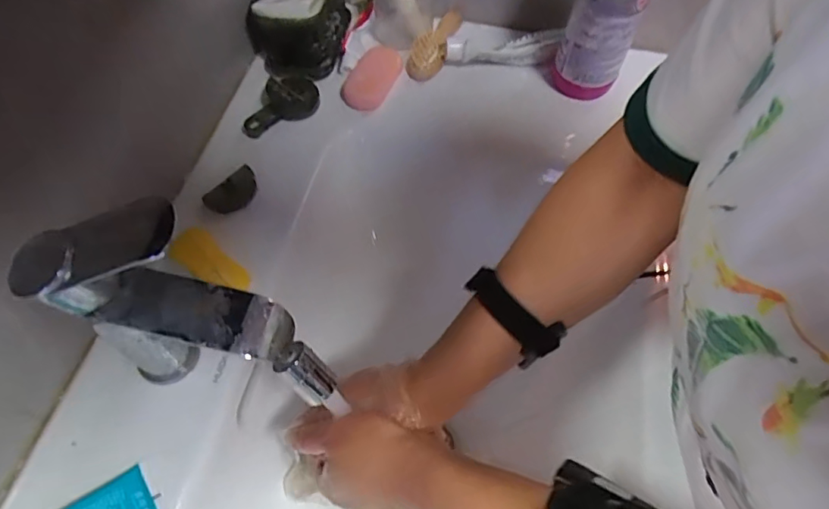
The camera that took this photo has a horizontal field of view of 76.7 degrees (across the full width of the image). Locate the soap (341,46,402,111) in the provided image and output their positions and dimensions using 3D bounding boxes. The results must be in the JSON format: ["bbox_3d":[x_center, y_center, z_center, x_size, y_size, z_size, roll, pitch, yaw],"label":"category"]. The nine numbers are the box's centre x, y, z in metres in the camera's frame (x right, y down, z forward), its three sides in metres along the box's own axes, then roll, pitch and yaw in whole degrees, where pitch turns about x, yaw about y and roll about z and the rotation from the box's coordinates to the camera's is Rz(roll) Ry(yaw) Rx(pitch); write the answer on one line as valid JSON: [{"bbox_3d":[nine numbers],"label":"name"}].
[{"bbox_3d":[-0.048,-0.207,0.608,0.052,0.018,0.093,22,61,12],"label":"soap"}]

